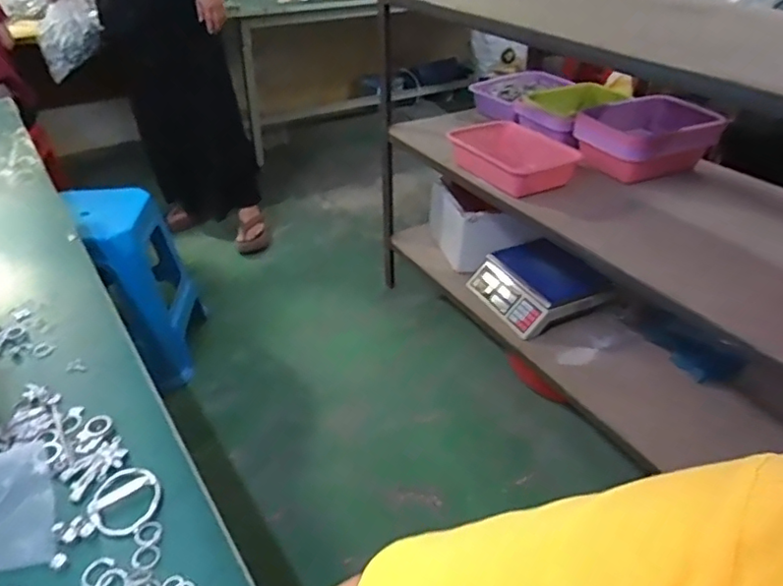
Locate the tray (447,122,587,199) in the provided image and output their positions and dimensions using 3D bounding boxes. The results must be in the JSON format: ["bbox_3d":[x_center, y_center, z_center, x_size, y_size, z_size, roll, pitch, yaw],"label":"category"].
[{"bbox_3d":[0.291,-0.322,1.356,0.185,0.085,0.291,-19,41,-23],"label":"tray"}]

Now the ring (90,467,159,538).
[{"bbox_3d":[-0.243,0.188,0.514,0.069,0.004,0.059,27,45,31],"label":"ring"}]

